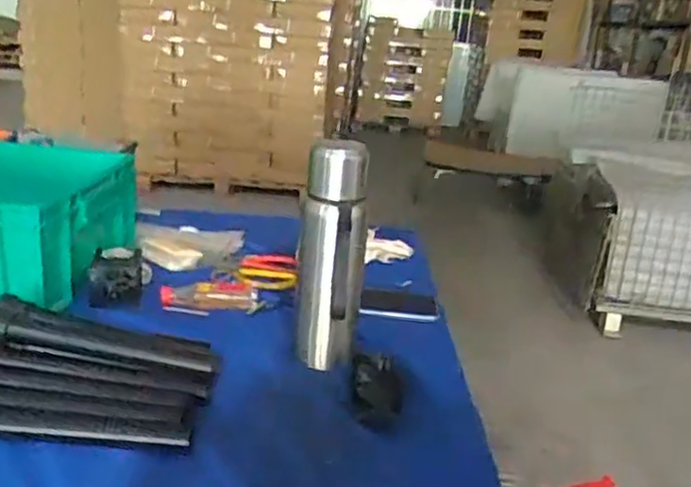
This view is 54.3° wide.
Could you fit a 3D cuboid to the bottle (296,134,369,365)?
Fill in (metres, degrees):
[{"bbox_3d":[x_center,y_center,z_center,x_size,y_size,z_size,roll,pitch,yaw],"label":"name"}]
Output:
[{"bbox_3d":[-0.016,0.023,0.704,0.069,0.241,0.057,6,18,1],"label":"bottle"}]

